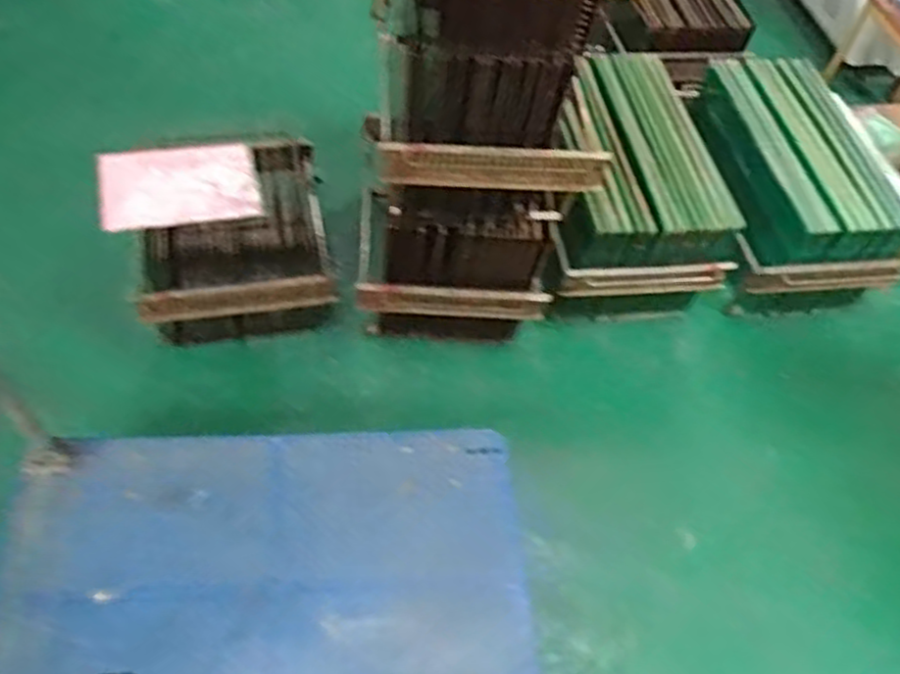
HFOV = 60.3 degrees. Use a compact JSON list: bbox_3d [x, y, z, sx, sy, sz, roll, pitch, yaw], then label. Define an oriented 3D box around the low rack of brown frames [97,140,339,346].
[{"bbox_3d":[-0.490,-0.246,1.692,0.432,0.318,0.345,-12,59,-16],"label":"low rack of brown frames"}]

